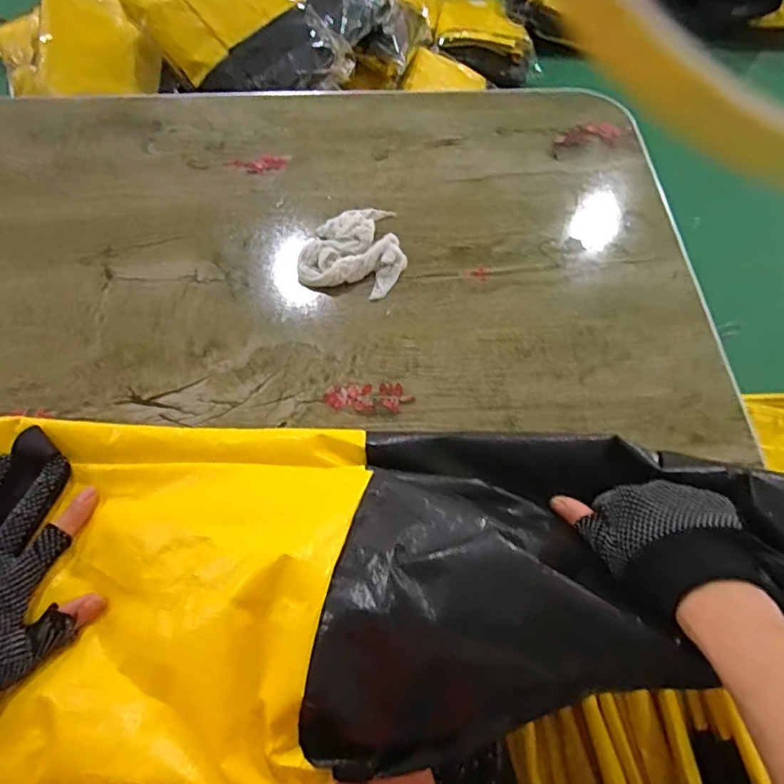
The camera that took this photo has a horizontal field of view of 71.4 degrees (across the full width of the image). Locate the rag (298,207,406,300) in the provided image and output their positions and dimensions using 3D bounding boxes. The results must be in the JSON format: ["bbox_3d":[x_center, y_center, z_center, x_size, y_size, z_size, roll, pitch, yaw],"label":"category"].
[{"bbox_3d":[-0.033,-0.140,0.522,0.092,0.018,0.104,13,67,1],"label":"rag"}]

